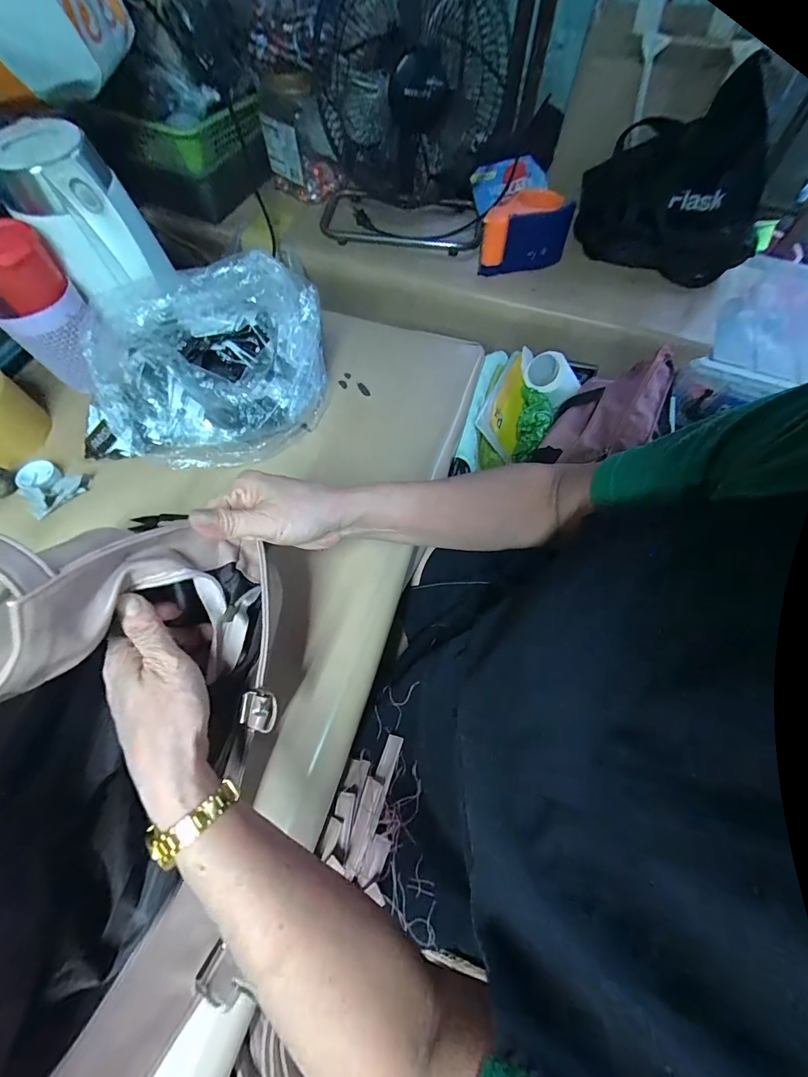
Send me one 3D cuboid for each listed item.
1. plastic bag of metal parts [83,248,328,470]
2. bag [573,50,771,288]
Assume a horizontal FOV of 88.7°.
[{"bbox_3d":[-0.219,-0.198,0.490,0.244,0.118,0.193,-8,65,-4],"label":"plastic bag of metal parts"},{"bbox_3d":[0.433,-0.555,0.638,0.275,0.229,0.093,23,66,10],"label":"bag"}]

